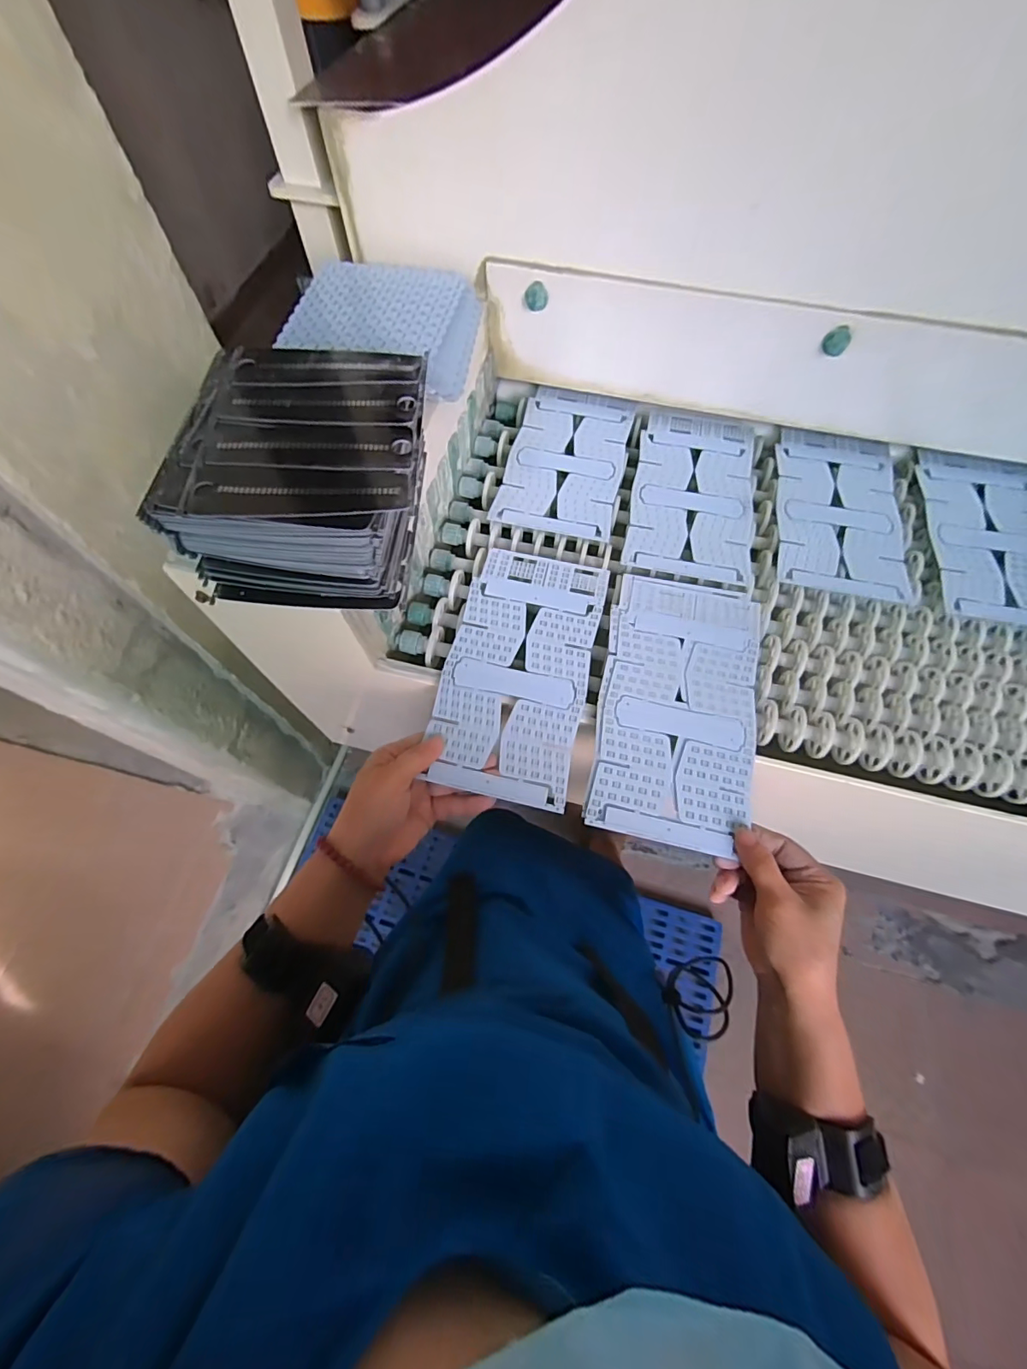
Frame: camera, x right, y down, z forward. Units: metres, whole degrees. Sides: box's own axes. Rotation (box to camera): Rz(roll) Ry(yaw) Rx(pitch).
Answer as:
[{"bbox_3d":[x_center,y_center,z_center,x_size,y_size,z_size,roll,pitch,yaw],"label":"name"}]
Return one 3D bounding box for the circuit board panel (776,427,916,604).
[{"bbox_3d":[0.359,-0.193,0.547,0.135,0.007,0.227,11,65,5],"label":"circuit board panel"}]

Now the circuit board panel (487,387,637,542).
[{"bbox_3d":[0.062,-0.261,0.574,0.128,0.008,0.219,12,65,6],"label":"circuit board panel"}]

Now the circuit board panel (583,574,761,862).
[{"bbox_3d":[0.146,0.013,0.440,0.133,0.004,0.246,11,66,4],"label":"circuit board panel"}]

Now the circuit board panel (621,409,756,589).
[{"bbox_3d":[0.201,-0.218,0.554,0.129,0.006,0.238,12,65,6],"label":"circuit board panel"}]

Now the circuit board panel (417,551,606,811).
[{"bbox_3d":[0.006,-0.018,0.455,0.125,0.005,0.240,13,66,3],"label":"circuit board panel"}]

